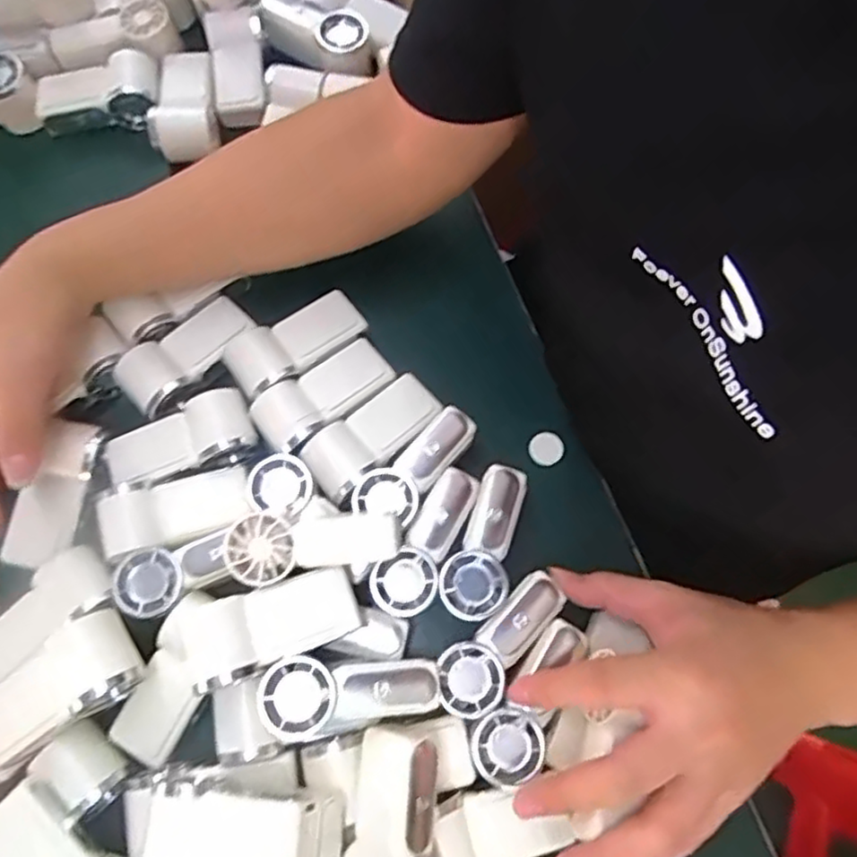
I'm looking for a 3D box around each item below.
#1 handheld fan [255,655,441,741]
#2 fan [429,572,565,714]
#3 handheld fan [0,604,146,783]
[{"bbox_3d":[-0.043,0.144,0.360,0.094,0.035,0.040,1,71,-17],"label":"handheld fan"},{"bbox_3d":[0.043,0.125,0.391,0.037,0.028,0.095,43,65,13],"label":"fan"},{"bbox_3d":[-0.205,0.143,0.362,0.102,0.035,0.051,-36,75,4],"label":"handheld fan"}]

